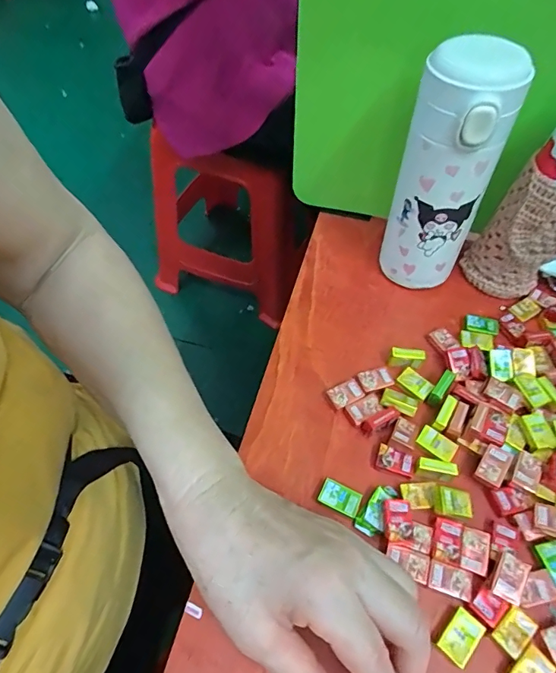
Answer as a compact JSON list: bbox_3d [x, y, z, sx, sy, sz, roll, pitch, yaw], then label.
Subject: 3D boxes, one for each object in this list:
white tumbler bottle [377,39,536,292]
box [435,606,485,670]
[{"bbox_3d":[0.119,-0.113,0.332,0.054,0.178,0.058,-12,58,-11],"label":"white tumbler bottle"},{"bbox_3d":[0.102,0.167,0.253,0.019,0.004,0.026,40,63,20],"label":"box"}]

